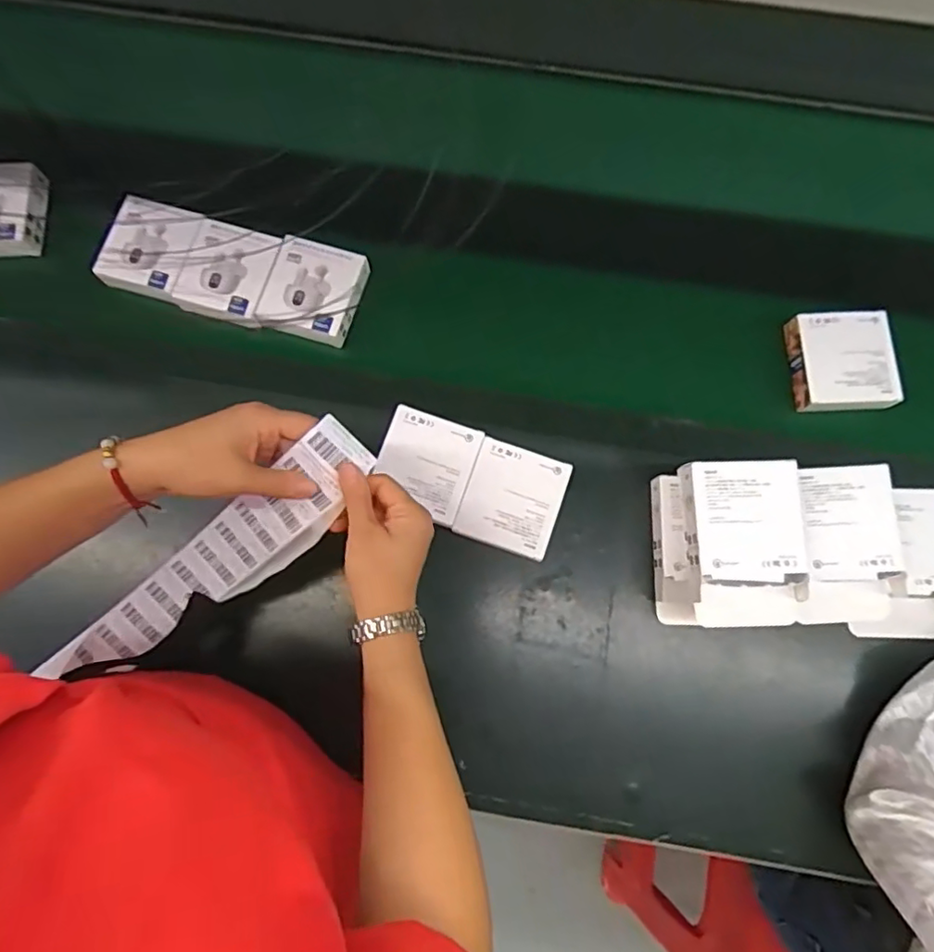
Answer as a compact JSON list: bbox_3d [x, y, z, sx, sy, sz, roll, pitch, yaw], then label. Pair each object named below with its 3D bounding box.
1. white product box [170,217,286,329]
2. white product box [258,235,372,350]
[{"bbox_3d":[-0.246,-0.212,0.622,0.092,0.037,0.098,17,78,4],"label":"white product box"},{"bbox_3d":[-0.161,-0.195,0.621,0.089,0.029,0.099,16,78,3],"label":"white product box"}]

